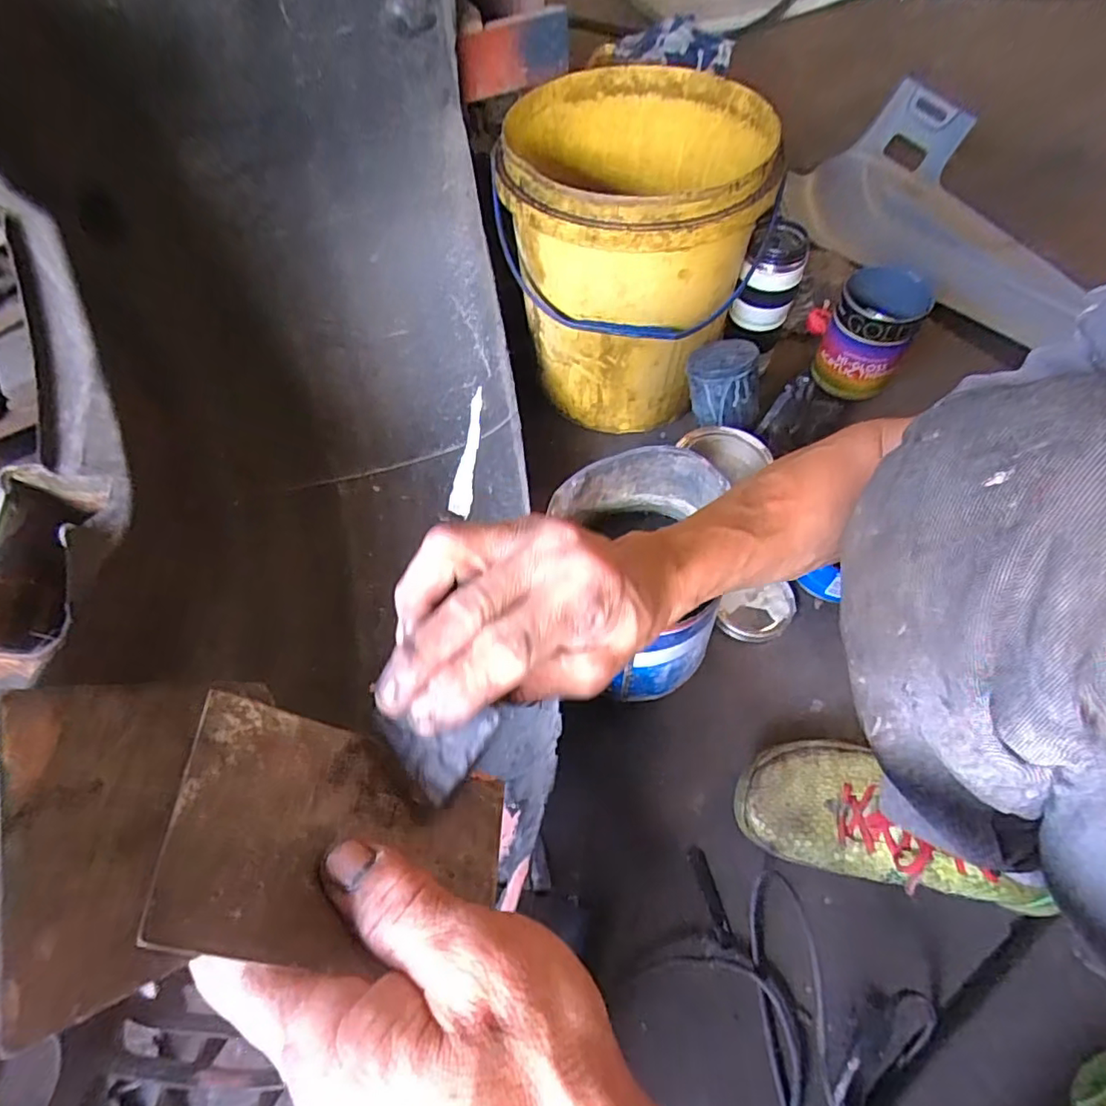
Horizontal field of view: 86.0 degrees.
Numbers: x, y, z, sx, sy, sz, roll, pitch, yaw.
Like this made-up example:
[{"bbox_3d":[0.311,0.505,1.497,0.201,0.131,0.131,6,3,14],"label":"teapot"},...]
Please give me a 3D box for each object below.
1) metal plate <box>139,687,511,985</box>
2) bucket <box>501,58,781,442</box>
[{"bbox_3d":[-0.067,0.095,0.203,0.114,0.004,0.086,27,21,-23],"label":"metal plate"},{"bbox_3d":[0.089,-0.338,0.703,0.265,0.297,0.271,-1,59,2],"label":"bucket"}]

